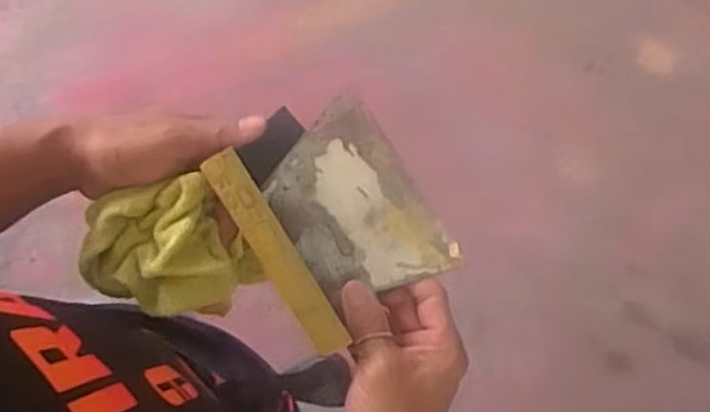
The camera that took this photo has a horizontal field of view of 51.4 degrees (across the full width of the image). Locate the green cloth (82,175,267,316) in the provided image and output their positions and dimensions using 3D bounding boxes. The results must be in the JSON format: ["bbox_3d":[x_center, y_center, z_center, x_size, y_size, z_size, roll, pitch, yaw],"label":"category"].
[{"bbox_3d":[-0.127,0.033,0.495,0.108,0.070,0.080,-11,78,-3],"label":"green cloth"}]

